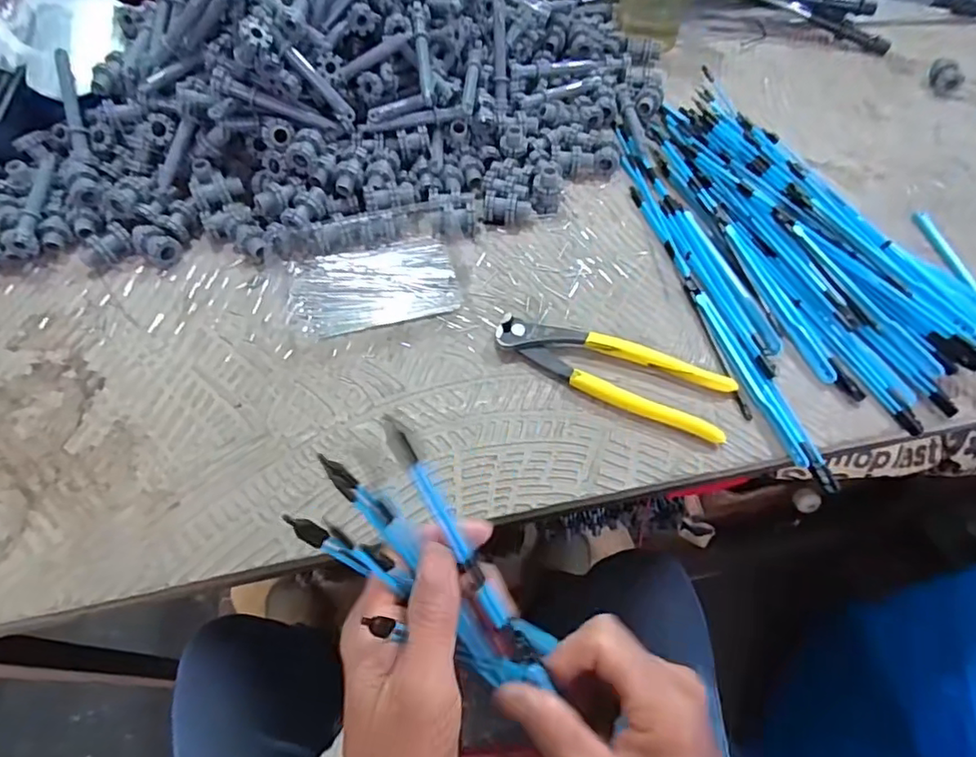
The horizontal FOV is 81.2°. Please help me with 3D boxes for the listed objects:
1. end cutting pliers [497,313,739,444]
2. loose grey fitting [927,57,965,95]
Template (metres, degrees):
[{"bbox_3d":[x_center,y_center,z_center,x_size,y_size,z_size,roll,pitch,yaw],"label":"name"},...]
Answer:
[{"bbox_3d":[0.086,-0.005,0.401,0.167,0.016,0.048,17,61,9],"label":"end cutting pliers"},{"bbox_3d":[0.465,-0.307,0.579,0.033,0.025,0.030,33,65,17],"label":"loose grey fitting"}]

